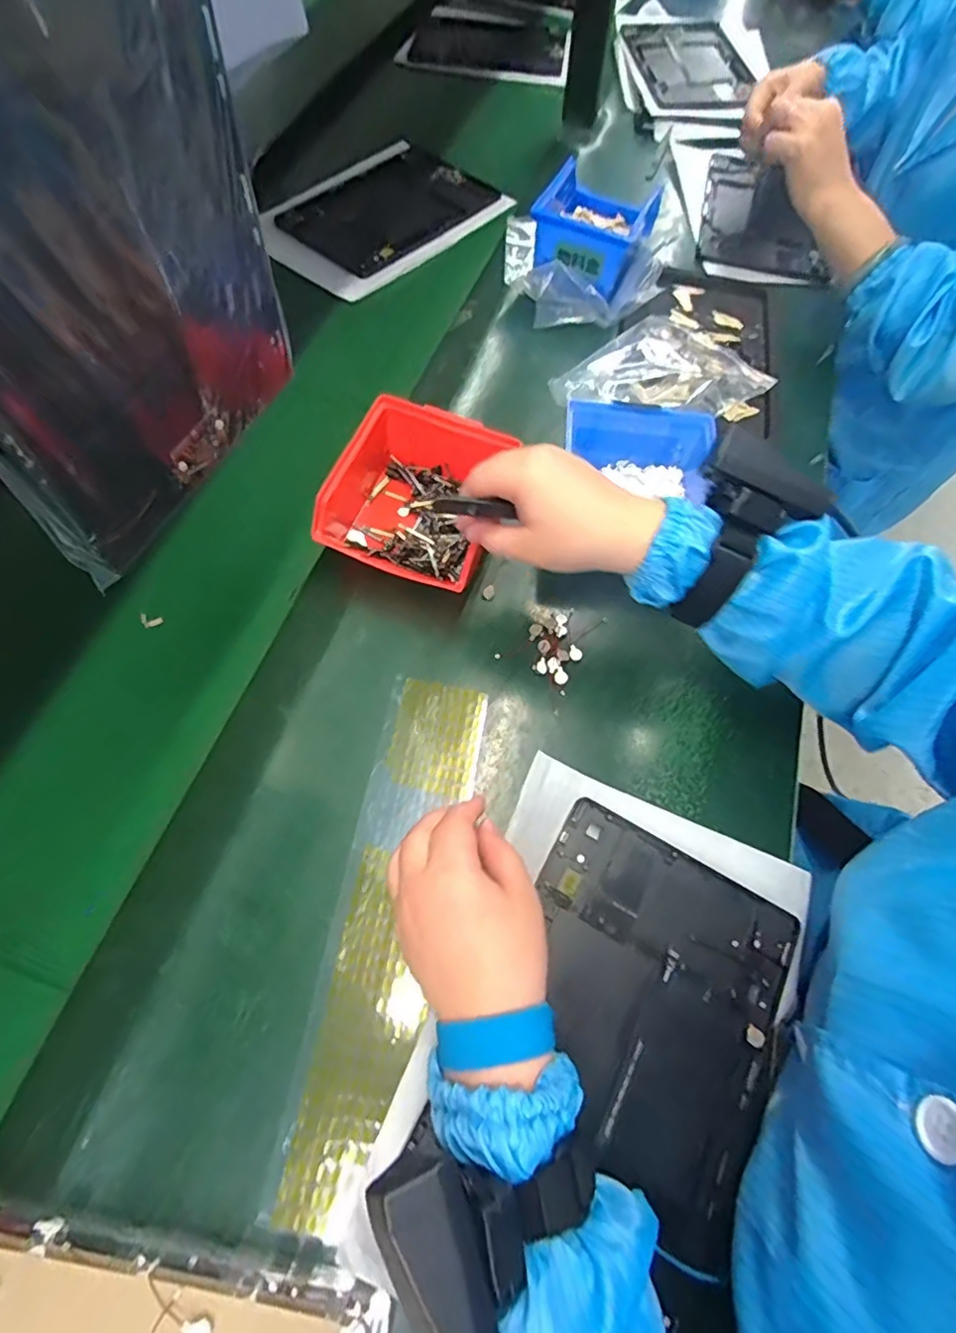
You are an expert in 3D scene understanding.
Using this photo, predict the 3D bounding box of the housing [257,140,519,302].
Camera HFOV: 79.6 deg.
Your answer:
[{"bbox_3d":[-0.118,-0.536,0.678,0.187,0.014,0.268,41,69,18],"label":"housing"}]

